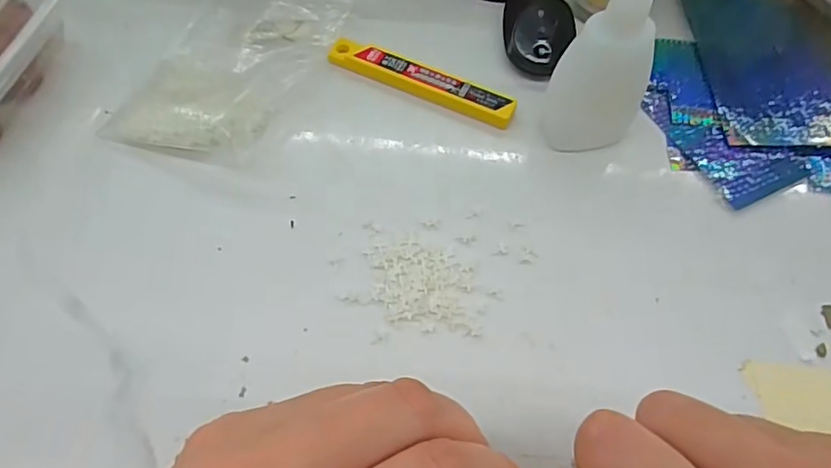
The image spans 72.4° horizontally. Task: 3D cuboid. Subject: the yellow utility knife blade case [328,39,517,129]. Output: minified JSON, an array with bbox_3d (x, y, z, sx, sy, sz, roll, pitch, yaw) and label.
[{"bbox_3d":[0.002,-0.078,0.294,0.101,0.010,0.018,24,63,12],"label":"yellow utility knife blade case"}]

